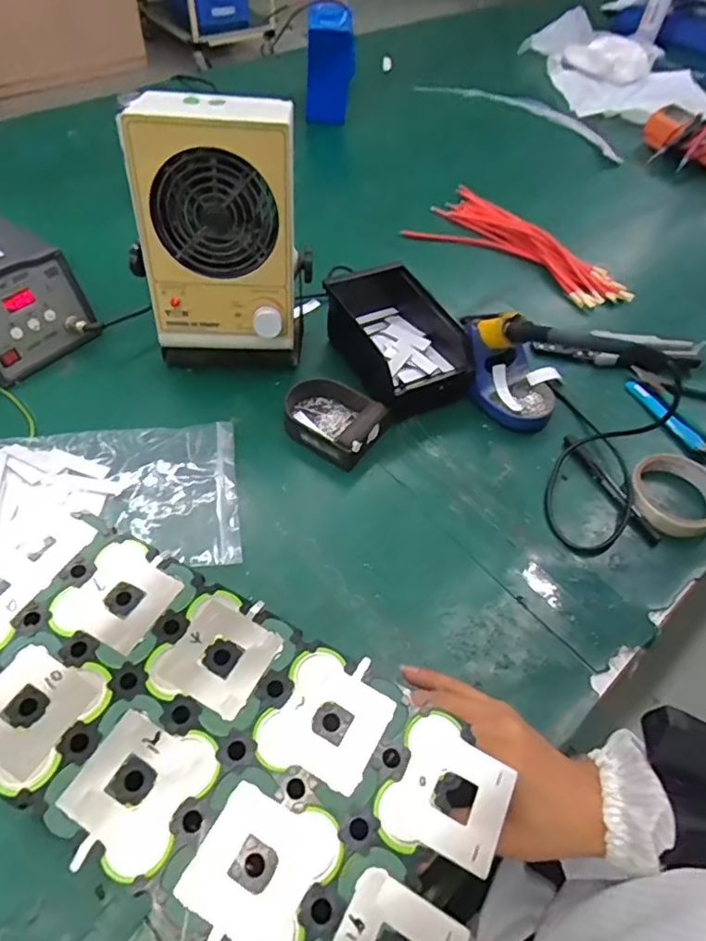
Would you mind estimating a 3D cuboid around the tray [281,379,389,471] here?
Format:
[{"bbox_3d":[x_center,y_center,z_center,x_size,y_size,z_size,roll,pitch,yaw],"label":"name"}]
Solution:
[{"bbox_3d":[-0.026,-0.058,0.589,0.109,0.039,0.076,30,56,16],"label":"tray"}]

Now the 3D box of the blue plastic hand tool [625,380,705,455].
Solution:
[{"bbox_3d":[0.356,-0.062,0.650,0.018,0.014,0.121,-23,59,-21],"label":"blue plastic hand tool"}]

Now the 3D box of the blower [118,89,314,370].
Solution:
[{"bbox_3d":[-0.125,-0.218,0.571,0.150,0.248,0.110,5,53,-2],"label":"blower"}]

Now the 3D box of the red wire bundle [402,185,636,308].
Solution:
[{"bbox_3d":[0.248,-0.321,0.831,0.322,0.044,0.123,29,56,15],"label":"red wire bundle"}]

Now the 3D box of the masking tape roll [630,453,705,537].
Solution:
[{"bbox_3d":[0.320,0.019,0.566,0.083,0.030,0.091,3,53,-4],"label":"masking tape roll"}]

